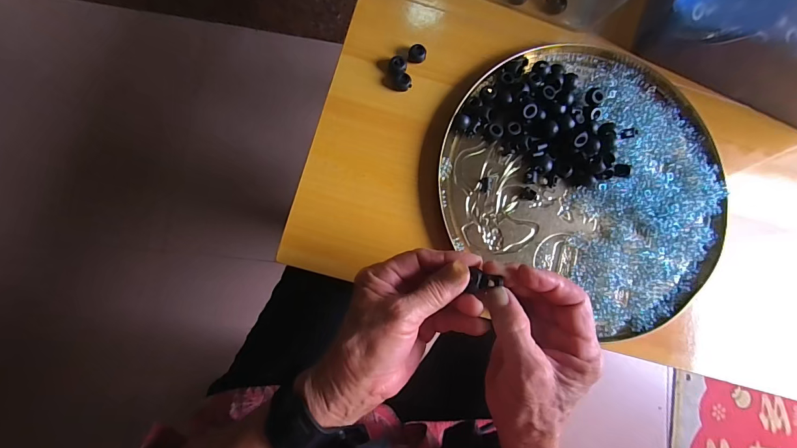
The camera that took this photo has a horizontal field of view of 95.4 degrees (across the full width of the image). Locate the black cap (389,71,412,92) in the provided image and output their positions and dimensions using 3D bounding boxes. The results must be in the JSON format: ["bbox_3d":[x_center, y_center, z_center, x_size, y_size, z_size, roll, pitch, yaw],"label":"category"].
[{"bbox_3d":[0.002,-0.142,0.364,0.022,0.009,0.017,1,83,-7],"label":"black cap"}]

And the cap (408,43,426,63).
[{"bbox_3d":[0.019,-0.173,0.369,0.017,0.012,0.014,11,82,-6],"label":"cap"}]

